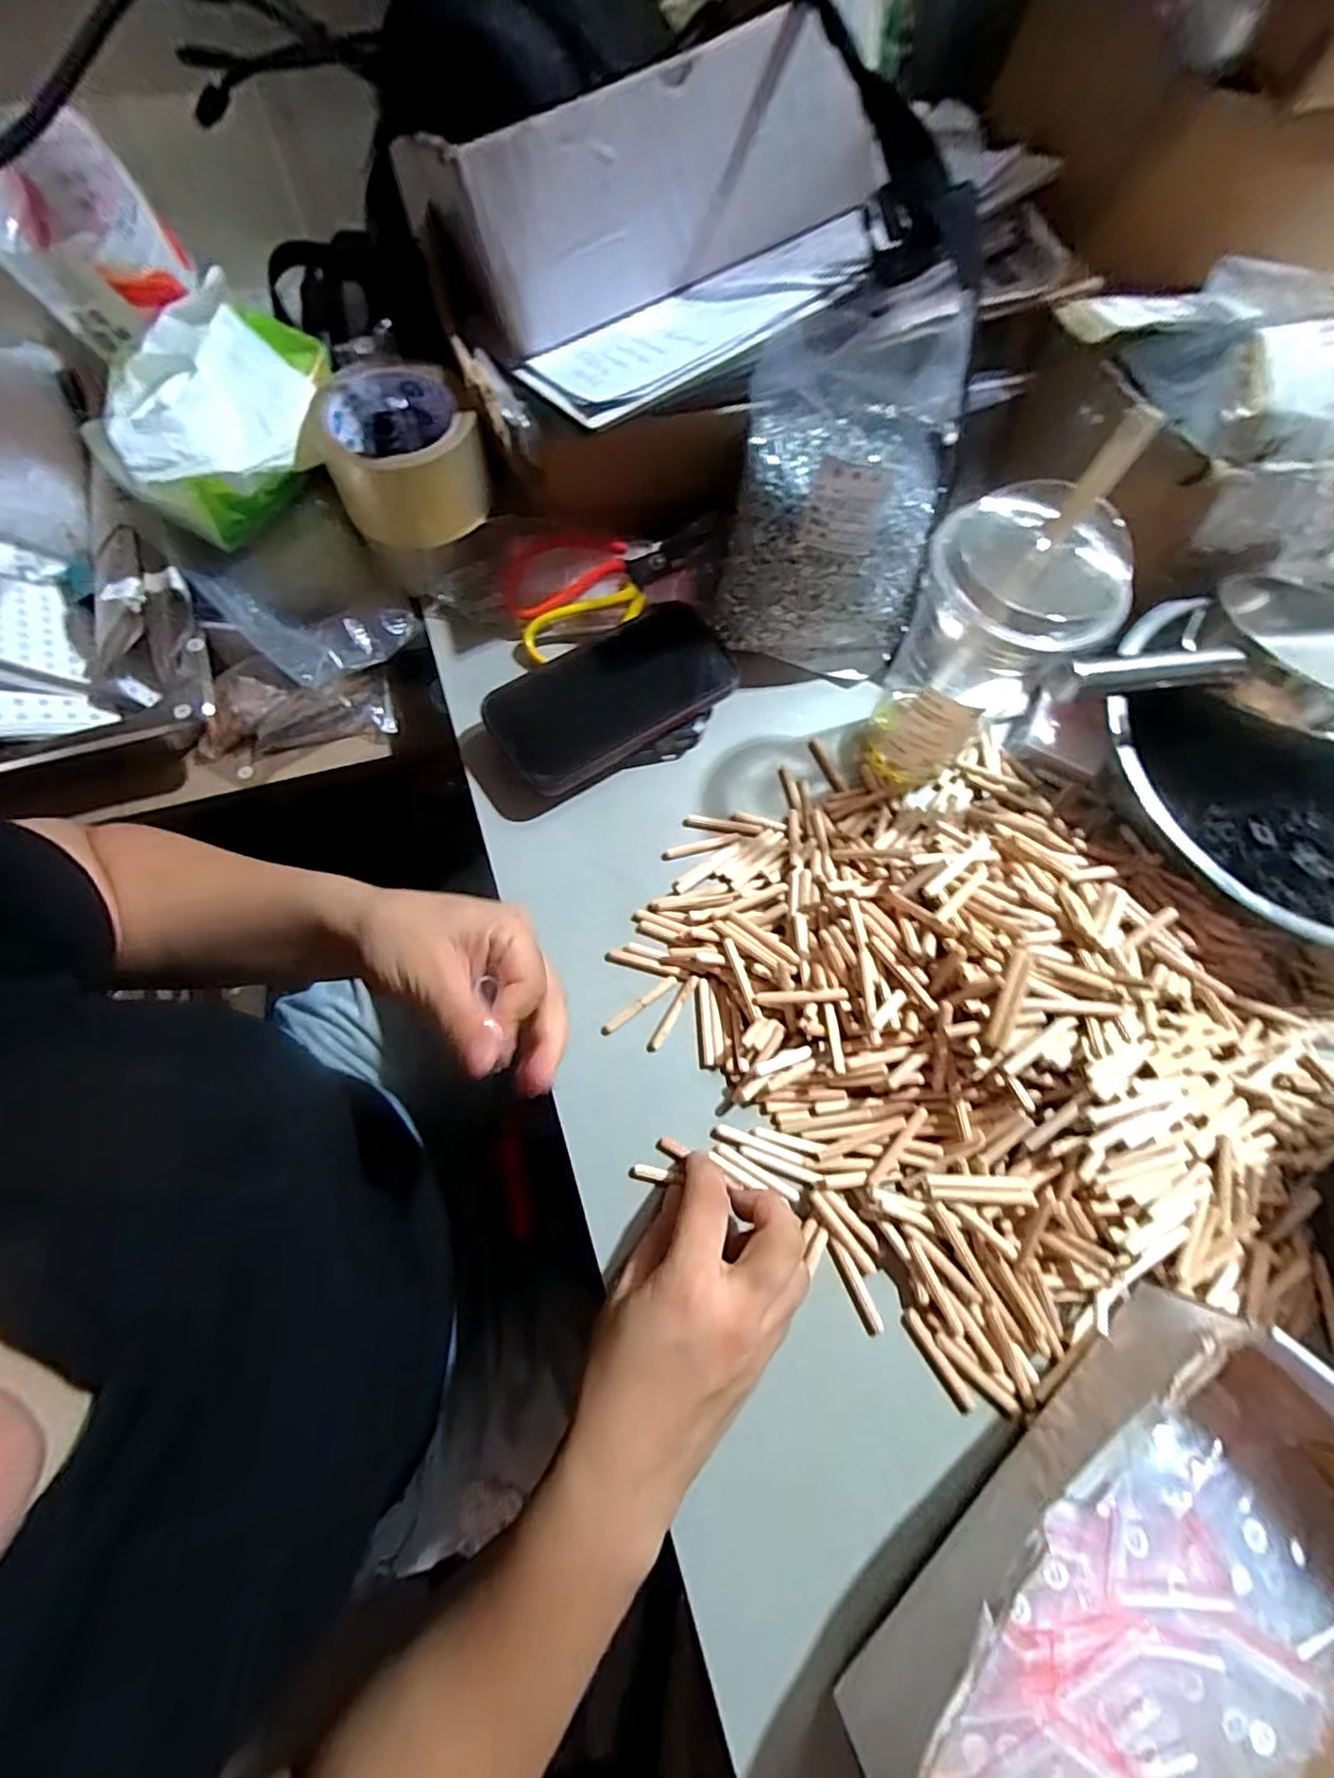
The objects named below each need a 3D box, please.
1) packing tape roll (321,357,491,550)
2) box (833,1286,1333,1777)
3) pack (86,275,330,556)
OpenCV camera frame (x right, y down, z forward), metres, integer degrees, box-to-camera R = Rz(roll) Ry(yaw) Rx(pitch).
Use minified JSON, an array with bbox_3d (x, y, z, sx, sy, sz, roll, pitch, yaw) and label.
[{"bbox_3d":[-0.166,-0.273,0.413,0.093,0.065,0.080,-13,71,-8],"label":"packing tape roll"},{"bbox_3d":[0.211,0.320,0.255,0.243,0.067,0.189,-35,75,-14],"label":"box"},{"bbox_3d":[-0.266,-0.282,0.396,0.142,0.083,0.090,-40,76,-15],"label":"pack"}]

